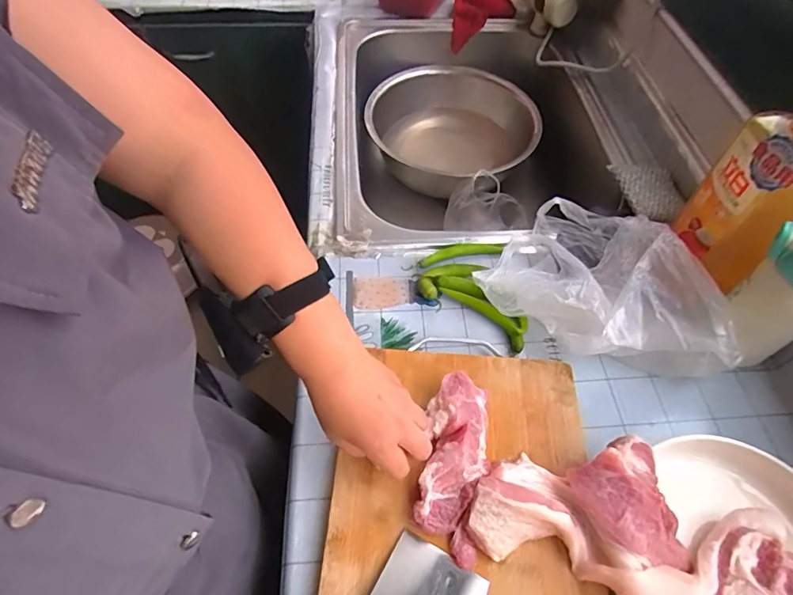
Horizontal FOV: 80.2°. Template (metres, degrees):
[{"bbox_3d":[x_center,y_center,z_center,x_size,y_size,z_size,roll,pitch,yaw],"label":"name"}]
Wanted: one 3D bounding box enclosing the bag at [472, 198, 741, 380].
[{"bbox_3d":[0.243,-0.012,0.530,0.250,0.101,0.180,36,61,21],"label":"bag"}]

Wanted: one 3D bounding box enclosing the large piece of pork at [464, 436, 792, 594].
[{"bbox_3d":[0.211,0.204,0.387,0.282,0.056,0.131,25,57,14],"label":"large piece of pork"}]

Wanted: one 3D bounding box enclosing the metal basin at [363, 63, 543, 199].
[{"bbox_3d":[0.097,-0.330,0.957,0.309,0.141,0.303,1,55,-2],"label":"metal basin"}]

